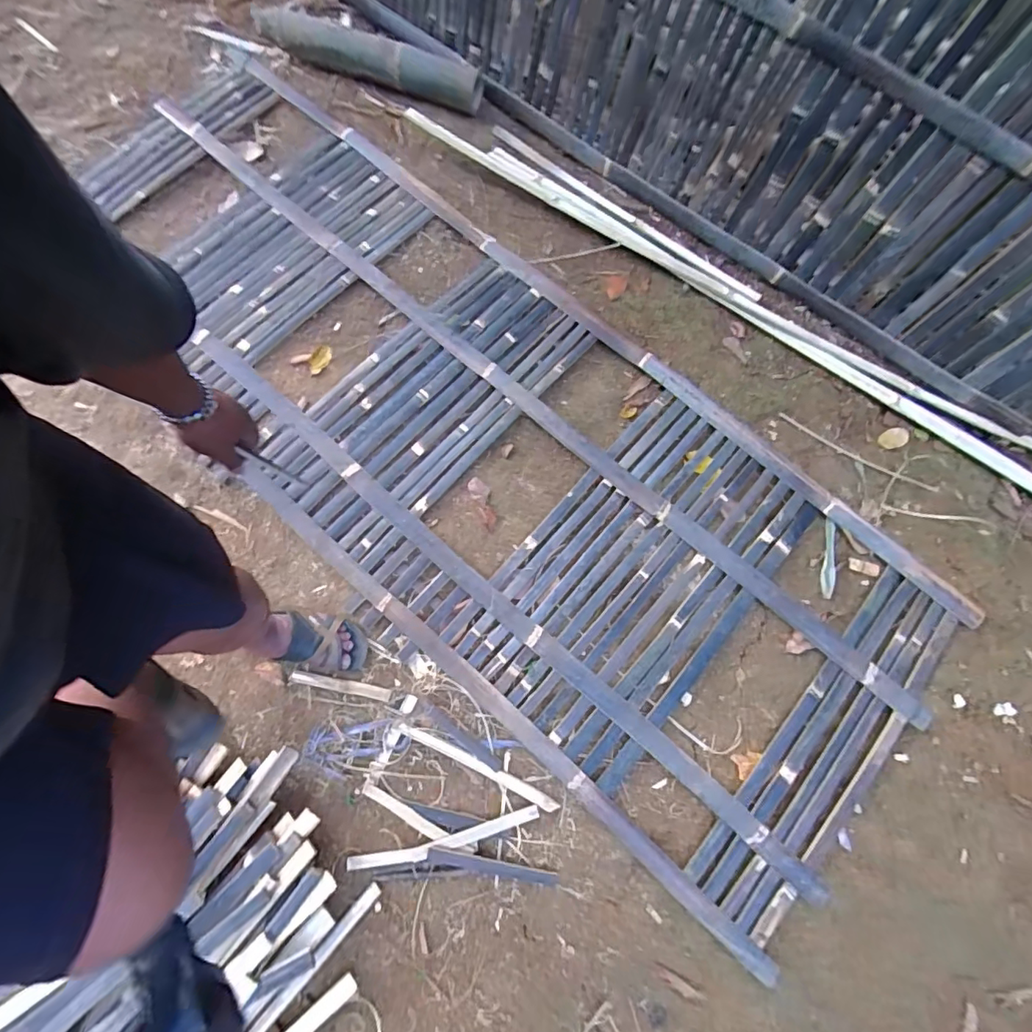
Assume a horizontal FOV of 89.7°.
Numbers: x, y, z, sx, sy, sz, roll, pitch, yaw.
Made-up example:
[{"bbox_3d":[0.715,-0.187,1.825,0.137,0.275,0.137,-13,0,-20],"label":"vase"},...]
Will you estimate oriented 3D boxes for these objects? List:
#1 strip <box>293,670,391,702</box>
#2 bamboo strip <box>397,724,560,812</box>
[{"bbox_3d":[-0.364,0.355,1.084,0.210,0.009,0.025,11,74,3],"label":"strip"},{"bbox_3d":[-0.078,0.499,1.037,0.344,0.017,0.025,25,76,7],"label":"bamboo strip"}]

